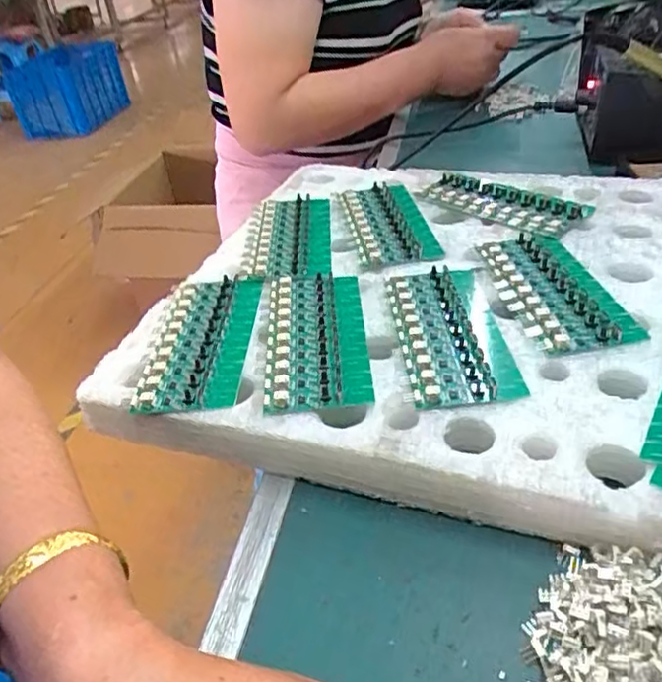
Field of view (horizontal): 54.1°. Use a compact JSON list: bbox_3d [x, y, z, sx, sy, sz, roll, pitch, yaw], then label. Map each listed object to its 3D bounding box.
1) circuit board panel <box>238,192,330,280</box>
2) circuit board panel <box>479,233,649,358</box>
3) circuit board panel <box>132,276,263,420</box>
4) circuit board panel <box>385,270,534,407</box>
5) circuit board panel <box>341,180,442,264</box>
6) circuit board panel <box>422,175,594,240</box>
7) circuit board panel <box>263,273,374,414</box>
[{"bbox_3d":[-0.035,-0.086,0.526,0.067,0.008,0.145,-6,36,3],"label":"circuit board panel"},{"bbox_3d":[0.146,-0.037,0.430,0.066,0.008,0.137,-9,36,-1],"label":"circuit board panel"},{"bbox_3d":[-0.084,-0.004,0.424,0.062,0.006,0.132,-4,36,6],"label":"circuit board panel"},{"bbox_3d":[0.072,-0.009,0.403,0.062,0.008,0.133,-8,36,1],"label":"circuit board panel"},{"bbox_3d":[0.044,-0.100,0.532,0.059,0.009,0.139,-10,36,-2],"label":"circuit board panel"},{"bbox_3d":[0.139,-0.119,0.540,0.060,0.011,0.136,-32,42,-30],"label":"circuit board panel"},{"bbox_3d":[-0.010,-0.006,0.412,0.060,0.008,0.135,-6,36,2],"label":"circuit board panel"}]

